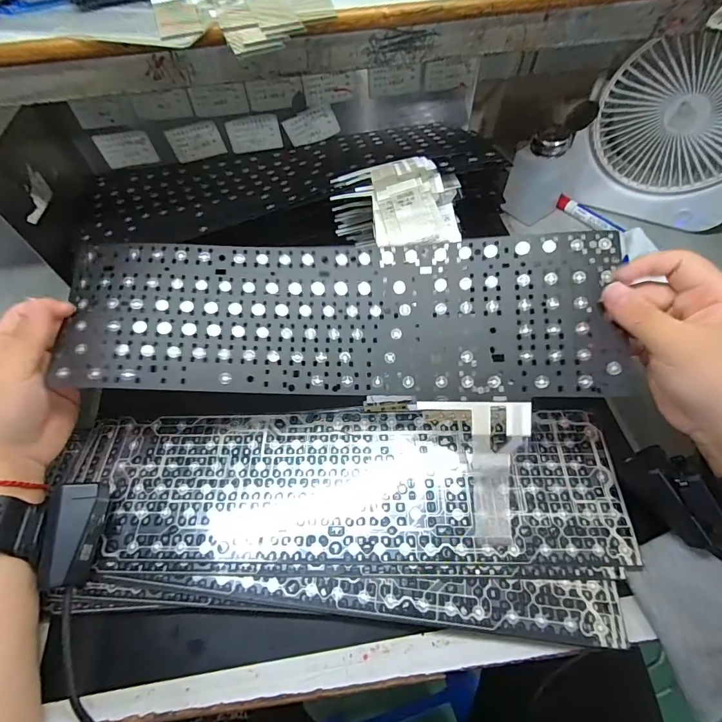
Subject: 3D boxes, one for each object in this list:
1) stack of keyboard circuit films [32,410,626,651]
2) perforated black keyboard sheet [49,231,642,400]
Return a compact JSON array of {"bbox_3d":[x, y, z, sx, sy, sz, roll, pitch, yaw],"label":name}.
[{"bbox_3d":[-0.026,0.111,0.321,0.443,0.017,0.163,1,60,3],"label":"stack of keyboard circuit films"},{"bbox_3d":[-0.021,-0.035,0.312,0.408,0.025,0.120,1,80,5],"label":"perforated black keyboard sheet"}]

